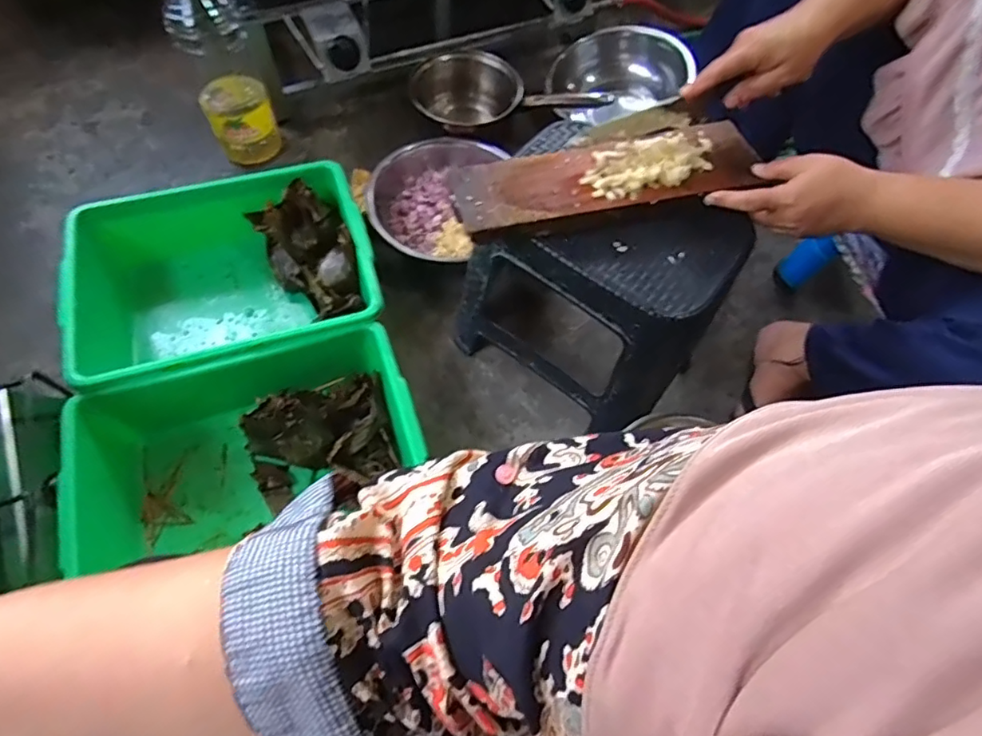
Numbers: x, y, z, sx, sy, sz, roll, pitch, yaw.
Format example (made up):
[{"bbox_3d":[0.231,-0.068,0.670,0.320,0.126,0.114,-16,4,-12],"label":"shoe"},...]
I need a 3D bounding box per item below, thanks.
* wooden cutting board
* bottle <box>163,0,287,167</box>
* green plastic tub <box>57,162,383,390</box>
[{"bbox_3d":[0.128,-0.208,0.623,0.334,0.040,0.113,-12,65,-9],"label":"wooden cutting board"},{"bbox_3d":[-0.431,-0.483,0.920,0.113,0.278,0.104,-23,68,-14],"label":"bottle"},{"bbox_3d":[-0.371,-0.129,0.820,0.387,0.142,0.322,-19,67,-12],"label":"green plastic tub"}]

